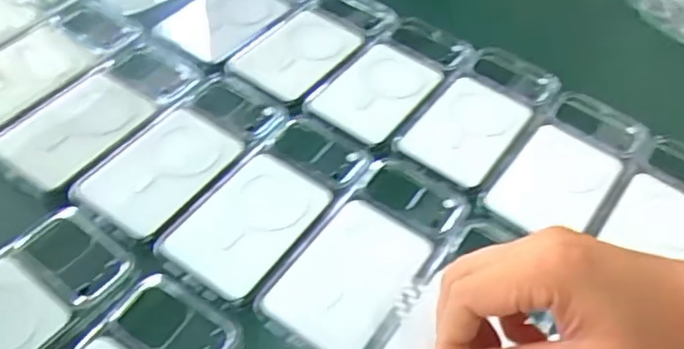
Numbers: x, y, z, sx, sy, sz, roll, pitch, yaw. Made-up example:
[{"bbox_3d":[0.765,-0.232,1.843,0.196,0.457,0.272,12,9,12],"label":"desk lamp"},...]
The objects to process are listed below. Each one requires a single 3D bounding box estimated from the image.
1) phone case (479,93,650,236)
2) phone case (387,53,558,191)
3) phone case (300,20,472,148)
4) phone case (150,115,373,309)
[{"bbox_3d":[0.181,-0.009,0.493,0.080,0.009,0.161,32,55,20],"label":"phone case"},{"bbox_3d":[0.118,-0.054,0.523,0.081,0.008,0.163,31,55,20],"label":"phone case"},{"bbox_3d":[0.046,-0.090,0.538,0.084,0.012,0.160,30,55,19],"label":"phone case"},{"bbox_3d":[-0.054,0.019,0.449,0.080,0.005,0.162,30,55,19],"label":"phone case"}]

